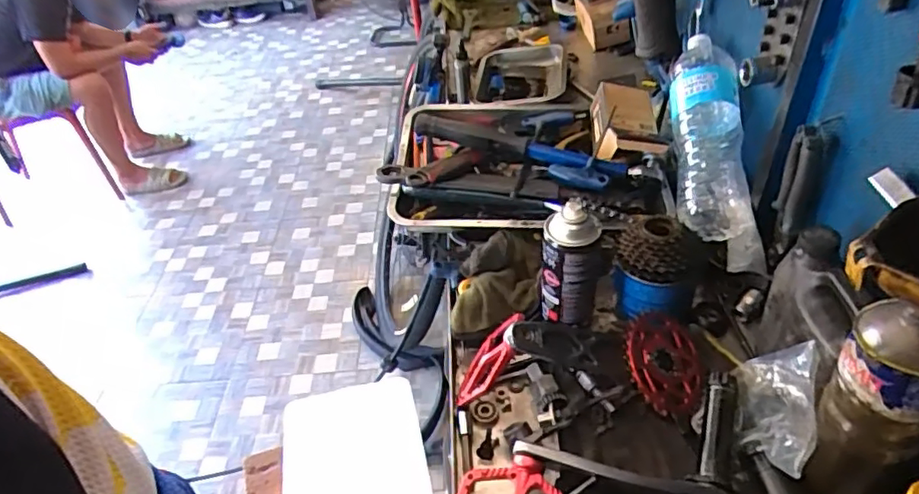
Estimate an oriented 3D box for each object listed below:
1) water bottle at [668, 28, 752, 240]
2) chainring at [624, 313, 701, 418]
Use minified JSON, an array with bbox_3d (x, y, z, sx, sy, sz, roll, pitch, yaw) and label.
[{"bbox_3d":[0.340,-0.159,0.805,0.091,0.069,0.307,1,72,9],"label":"water bottle"},{"bbox_3d":[0.227,0.129,0.667,0.098,0.014,0.118,35,49,-5],"label":"chainring"}]

